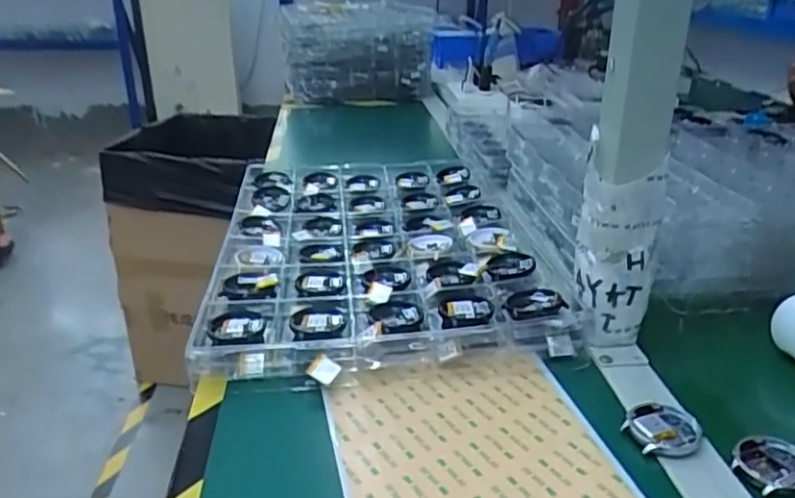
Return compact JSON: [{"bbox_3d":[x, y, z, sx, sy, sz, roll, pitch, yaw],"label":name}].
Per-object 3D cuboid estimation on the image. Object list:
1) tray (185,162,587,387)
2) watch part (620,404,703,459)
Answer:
[{"bbox_3d":[-0.028,-0.009,0.667,0.301,0.032,0.438,-3,25,-7],"label":"tray"},{"bbox_3d":[0.172,0.118,0.422,0.047,0.010,0.042,-2,25,-4],"label":"watch part"}]

